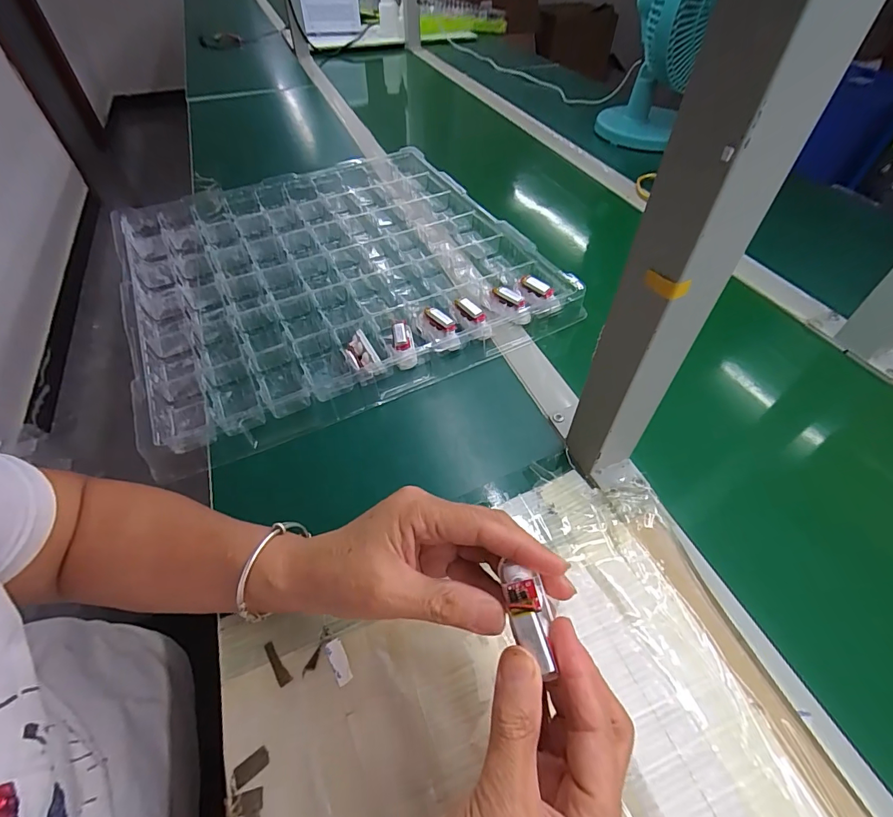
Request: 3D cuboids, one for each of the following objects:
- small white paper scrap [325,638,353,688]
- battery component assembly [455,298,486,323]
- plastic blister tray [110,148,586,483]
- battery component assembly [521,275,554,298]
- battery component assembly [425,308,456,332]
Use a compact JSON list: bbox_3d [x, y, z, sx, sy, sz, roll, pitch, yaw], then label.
[{"bbox_3d":[-0.070,0.163,0.280,0.011,0.004,0.026,-25,54,-18],"label":"small white paper scrap"},{"bbox_3d":[0.025,-0.107,0.475,0.013,0.013,0.042,-33,57,-24],"label":"battery component assembly"},{"bbox_3d":[-0.149,-0.187,0.561,0.468,0.043,0.485,-23,54,-17],"label":"plastic blister tray"},{"bbox_3d":[0.103,-0.140,0.498,0.040,0.014,0.016,34,59,25],"label":"battery component assembly"},{"bbox_3d":[-0.007,-0.095,0.466,0.015,0.014,0.044,-32,57,-23],"label":"battery component assembly"}]

